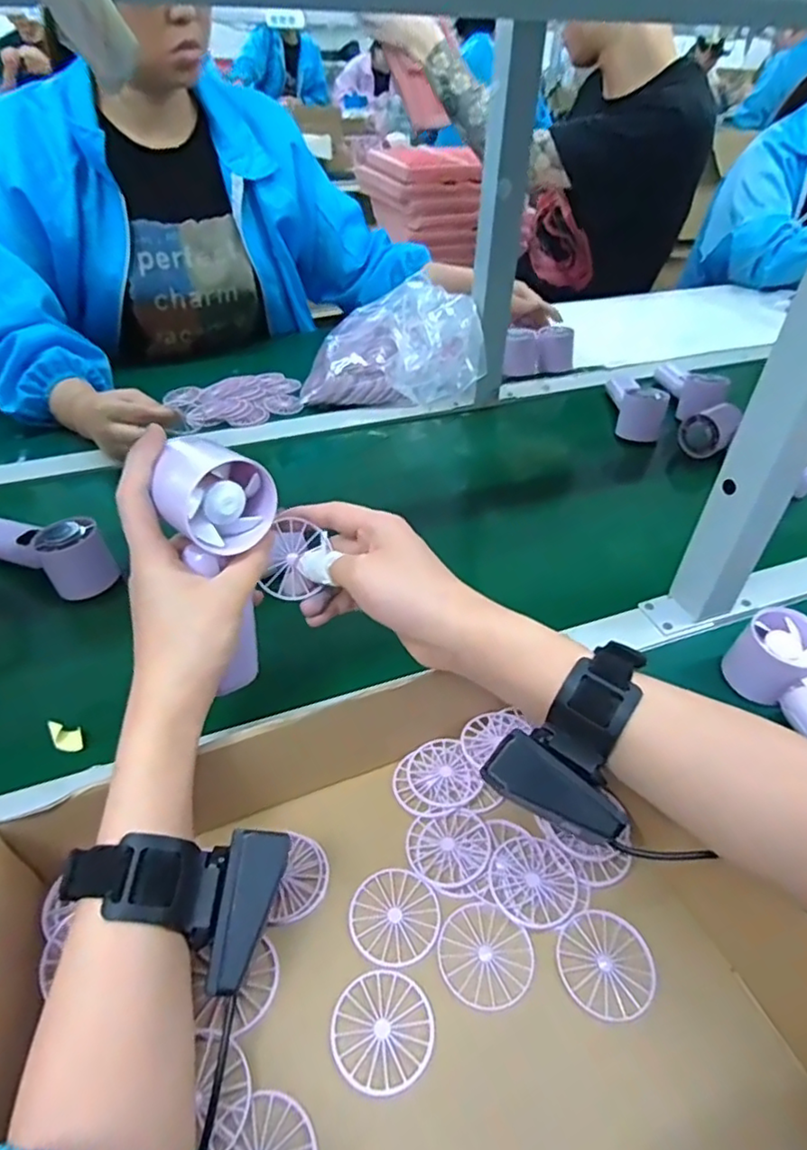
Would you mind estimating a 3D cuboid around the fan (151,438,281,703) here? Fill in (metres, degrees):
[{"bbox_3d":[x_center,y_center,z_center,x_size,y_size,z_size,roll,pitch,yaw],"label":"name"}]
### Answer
[{"bbox_3d":[-0.103,-0.002,0.369,0.061,0.151,0.050,-8,26,-10],"label":"fan"}]

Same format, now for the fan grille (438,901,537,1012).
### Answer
[{"bbox_3d":[0.044,0.205,0.329,0.049,0.004,0.048,33,50,31],"label":"fan grille"}]

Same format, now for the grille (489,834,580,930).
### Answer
[{"bbox_3d":[0.076,0.178,0.354,0.049,0.004,0.049,-18,45,-20],"label":"grille"}]

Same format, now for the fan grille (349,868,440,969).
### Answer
[{"bbox_3d":[-0.005,0.192,0.343,0.048,0.004,0.049,1,41,0],"label":"fan grille"}]

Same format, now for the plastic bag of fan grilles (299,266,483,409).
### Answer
[{"bbox_3d":[-0.006,-0.324,0.831,0.226,0.122,0.176,4,41,4],"label":"plastic bag of fan grilles"}]

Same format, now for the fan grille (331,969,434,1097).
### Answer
[{"bbox_3d":[-0.010,0.226,0.303,0.049,0.004,0.049,-21,46,-23],"label":"fan grille"}]

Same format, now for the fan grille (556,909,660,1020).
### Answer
[{"bbox_3d":[0.108,0.209,0.327,0.051,0.011,0.050,-18,45,-20],"label":"fan grille"}]

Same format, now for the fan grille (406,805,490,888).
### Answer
[{"bbox_3d":[0.028,0.163,0.368,0.049,0.004,0.046,1,41,0],"label":"fan grille"}]

